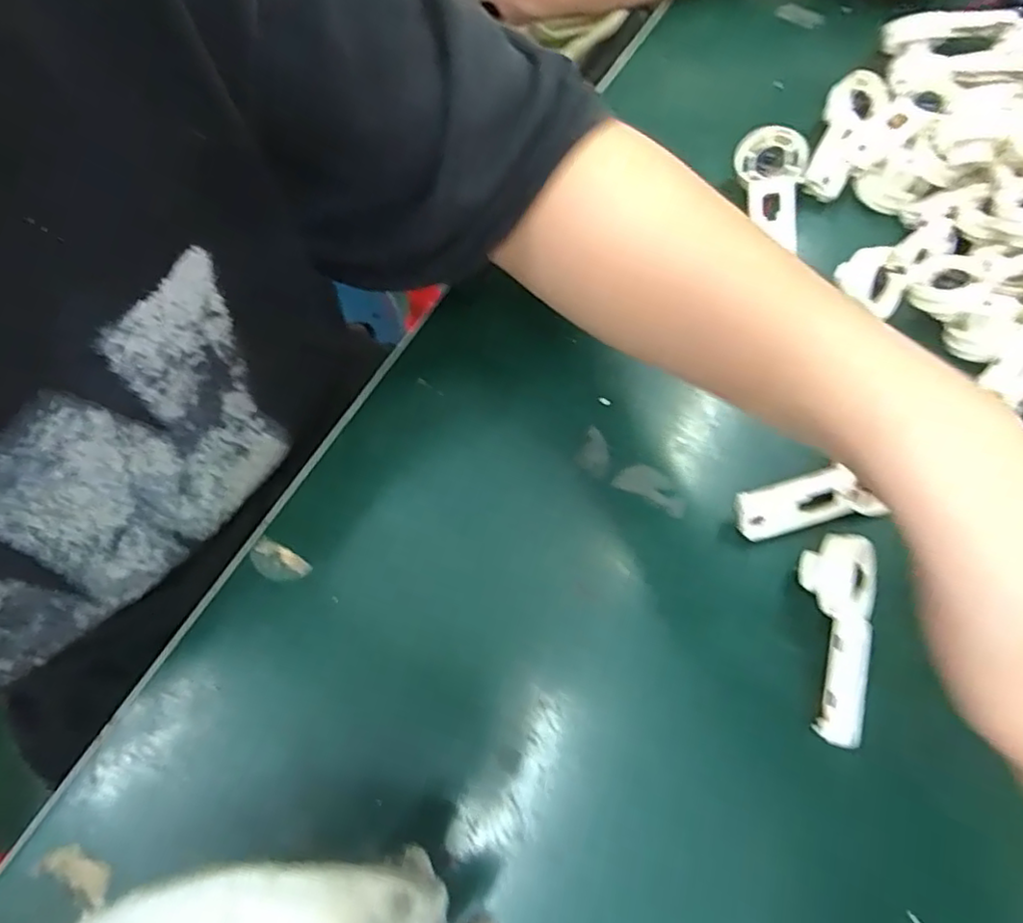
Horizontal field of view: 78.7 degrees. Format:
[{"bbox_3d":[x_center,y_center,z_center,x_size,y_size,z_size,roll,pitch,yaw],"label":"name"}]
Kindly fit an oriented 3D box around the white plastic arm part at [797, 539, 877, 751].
[{"bbox_3d":[0.152,0.081,0.289,0.030,0.022,0.091,7,68,0],"label":"white plastic arm part"}]

